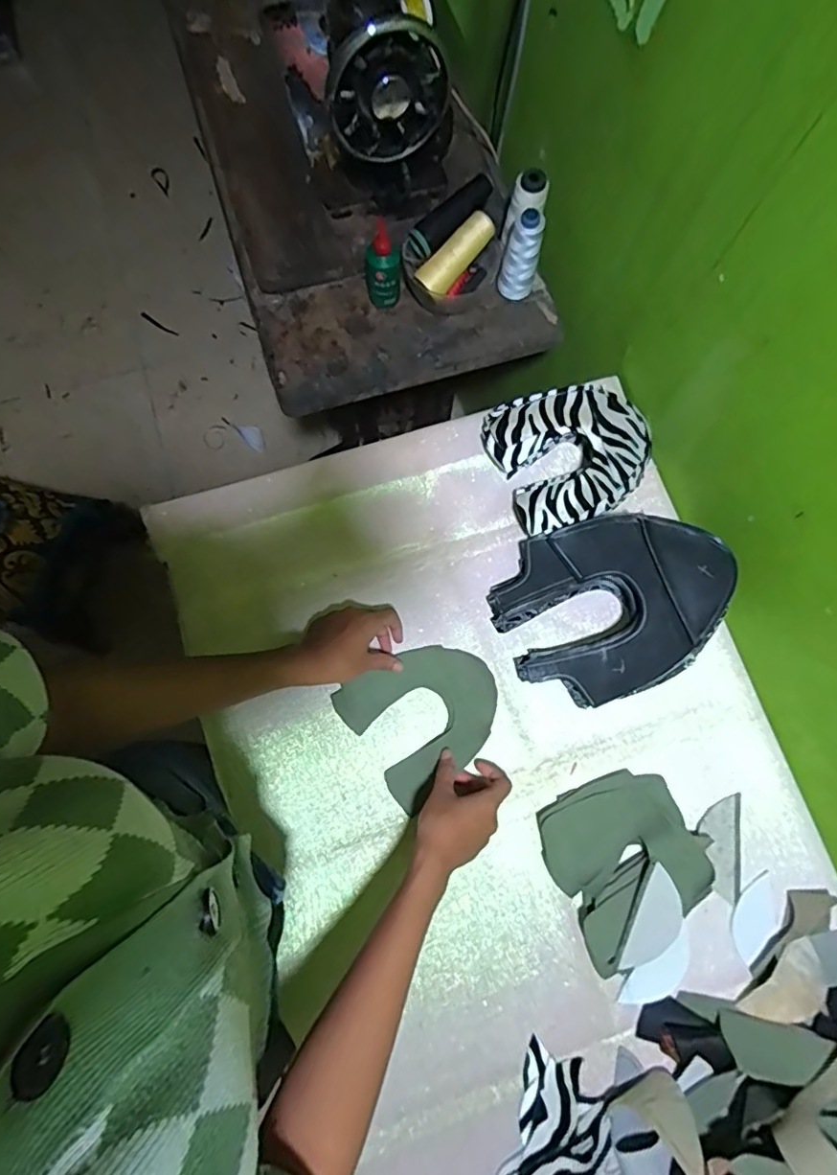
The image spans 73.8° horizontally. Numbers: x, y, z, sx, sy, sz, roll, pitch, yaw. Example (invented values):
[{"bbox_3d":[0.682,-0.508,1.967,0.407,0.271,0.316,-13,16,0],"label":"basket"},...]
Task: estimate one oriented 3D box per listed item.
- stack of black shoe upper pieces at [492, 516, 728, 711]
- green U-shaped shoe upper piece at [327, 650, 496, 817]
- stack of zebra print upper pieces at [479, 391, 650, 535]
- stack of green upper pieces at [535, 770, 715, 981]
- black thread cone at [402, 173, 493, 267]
[{"bbox_3d":[0.212,0.018,0.600,0.240,0.093,0.193,-17,79,-3],"label":"stack of black shoe upper pieces"},{"bbox_3d":[0.009,0.138,0.622,0.160,0.016,0.144,-35,80,-7],"label":"green U-shaped shoe upper piece"},{"bbox_3d":[0.184,-0.159,0.653,0.185,0.066,0.161,-23,79,-5],"label":"stack of zebra print upper pieces"},{"bbox_3d":[0.215,0.281,0.573,0.148,0.031,0.157,-23,79,-5],"label":"stack of green upper pieces"},{"bbox_3d":[0.037,-0.455,0.688,0.134,0.032,0.036,-39,80,7],"label":"black thread cone"}]

